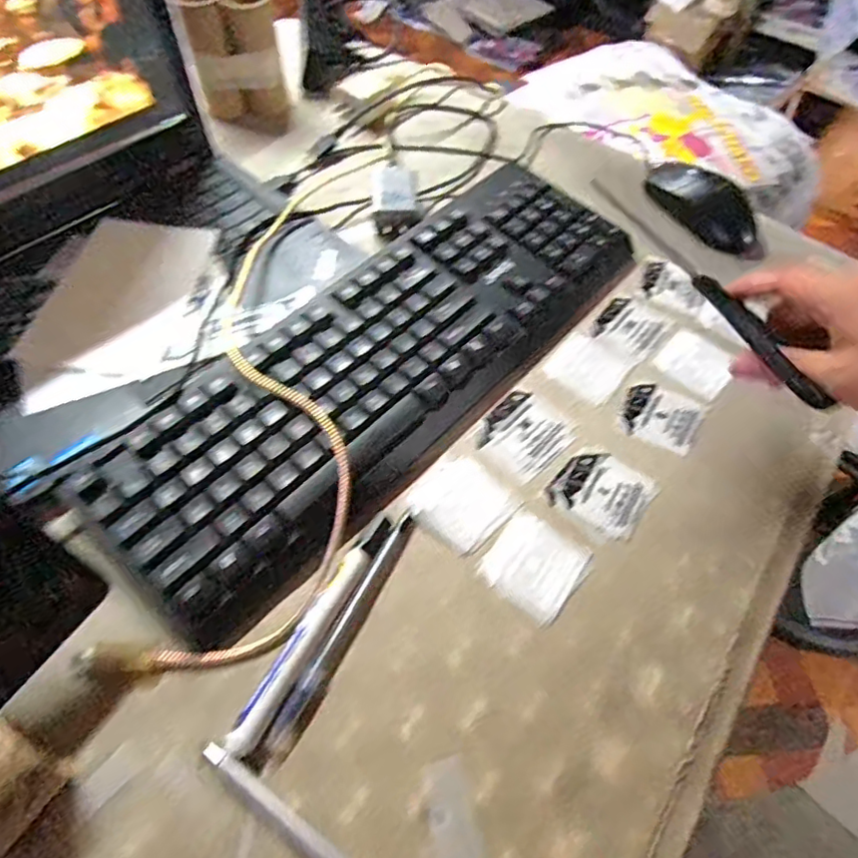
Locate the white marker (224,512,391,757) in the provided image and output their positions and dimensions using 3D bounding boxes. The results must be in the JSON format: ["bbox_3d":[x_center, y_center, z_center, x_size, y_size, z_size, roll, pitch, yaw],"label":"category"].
[{"bbox_3d":[-0.061,0.106,0.318,0.015,0.014,0.138,25,59,13],"label":"white marker"}]

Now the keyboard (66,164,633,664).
[{"bbox_3d":[-0.022,-0.055,0.408,0.139,0.034,0.421,37,62,20],"label":"keyboard"}]

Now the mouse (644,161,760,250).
[{"bbox_3d":[0.242,-0.199,0.511,0.049,0.030,0.105,-31,63,-21],"label":"mouse"}]

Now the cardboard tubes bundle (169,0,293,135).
[{"bbox_3d":[-0.184,-0.367,0.569,0.081,0.117,0.085,-8,57,-8],"label":"cardboard tubes bundle"}]

